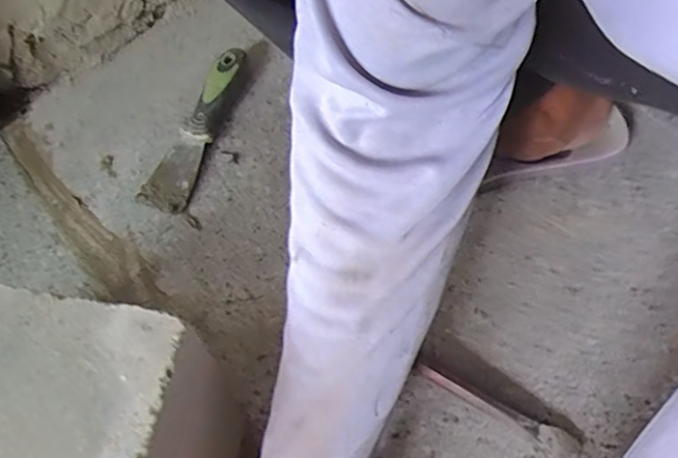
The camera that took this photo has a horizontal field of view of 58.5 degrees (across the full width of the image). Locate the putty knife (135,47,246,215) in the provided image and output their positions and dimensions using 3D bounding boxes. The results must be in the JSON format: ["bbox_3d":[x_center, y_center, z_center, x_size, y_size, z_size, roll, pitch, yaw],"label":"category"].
[{"bbox_3d":[-0.140,-0.102,0.585,0.046,0.031,0.181,16,63,10],"label":"putty knife"}]

